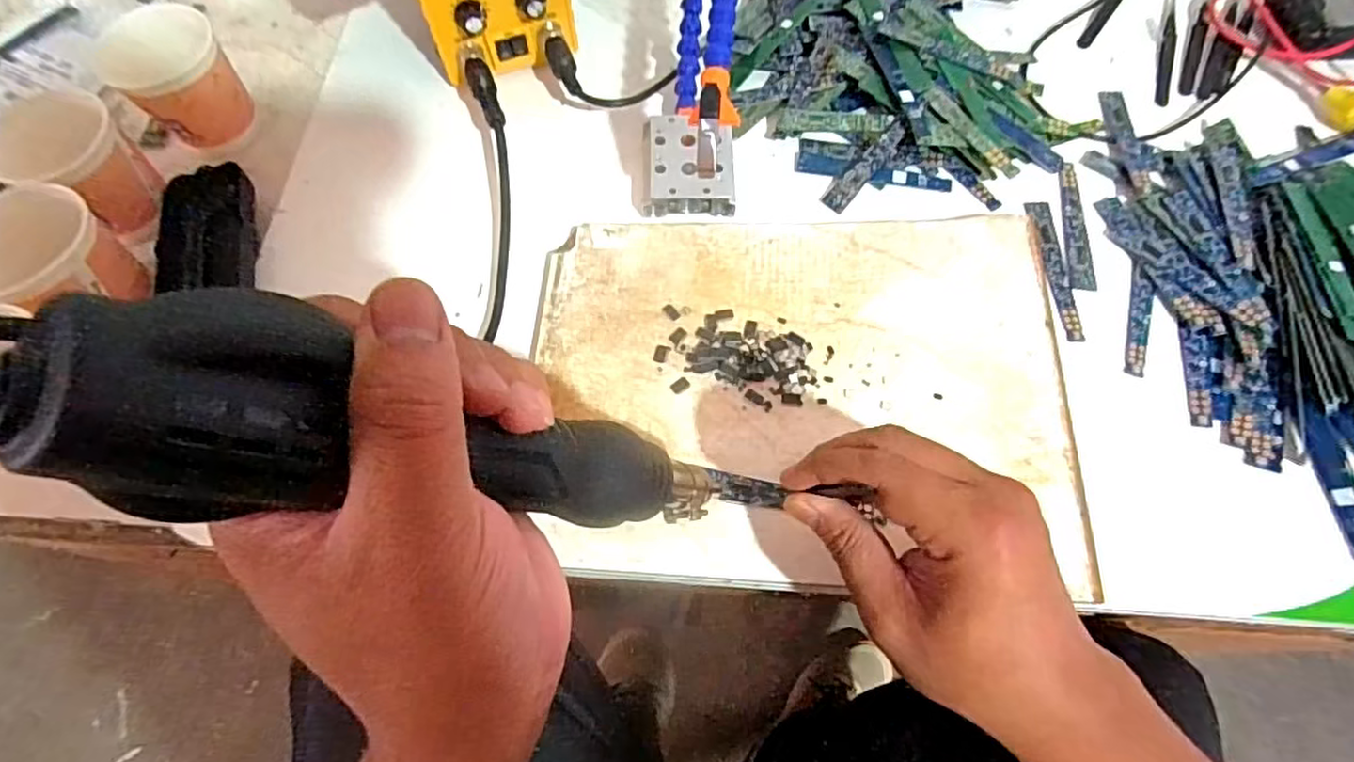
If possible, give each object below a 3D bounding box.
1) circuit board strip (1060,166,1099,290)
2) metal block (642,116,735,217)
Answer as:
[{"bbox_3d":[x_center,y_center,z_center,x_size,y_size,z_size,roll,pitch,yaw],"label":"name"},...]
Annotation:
[{"bbox_3d":[0.255,-0.101,0.427,0.014,0.004,0.096,7,66,4],"label":"circuit board strip"},{"bbox_3d":[0.009,-0.138,0.430,0.056,0.021,0.065,2,66,2],"label":"metal block"}]

